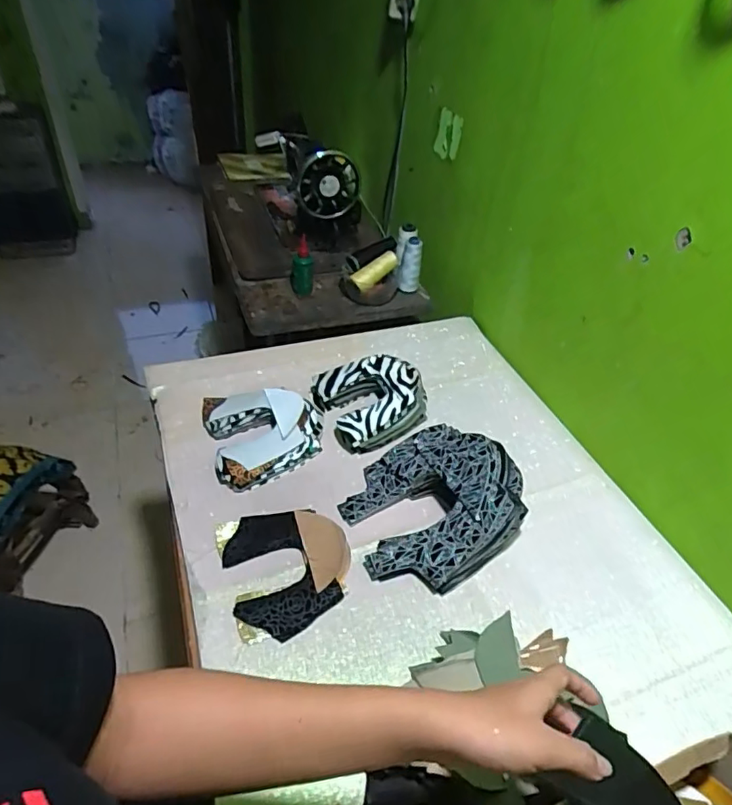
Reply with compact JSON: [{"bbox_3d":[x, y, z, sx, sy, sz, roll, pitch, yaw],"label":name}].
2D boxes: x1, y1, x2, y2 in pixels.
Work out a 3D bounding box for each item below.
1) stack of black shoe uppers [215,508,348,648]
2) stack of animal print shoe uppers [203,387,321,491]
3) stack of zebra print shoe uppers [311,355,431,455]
[{"bbox_3d":[-0.093,0.189,0.638,0.143,0.016,0.160,-12,45,-19],"label":"stack of black shoe uppers"},{"bbox_3d":[-0.145,0.037,0.781,0.159,0.049,0.162,-12,45,-20],"label":"stack of animal print shoe uppers"},{"bbox_3d":[0.015,-0.011,0.839,0.164,0.065,0.161,-13,46,-21],"label":"stack of zebra print shoe uppers"}]

